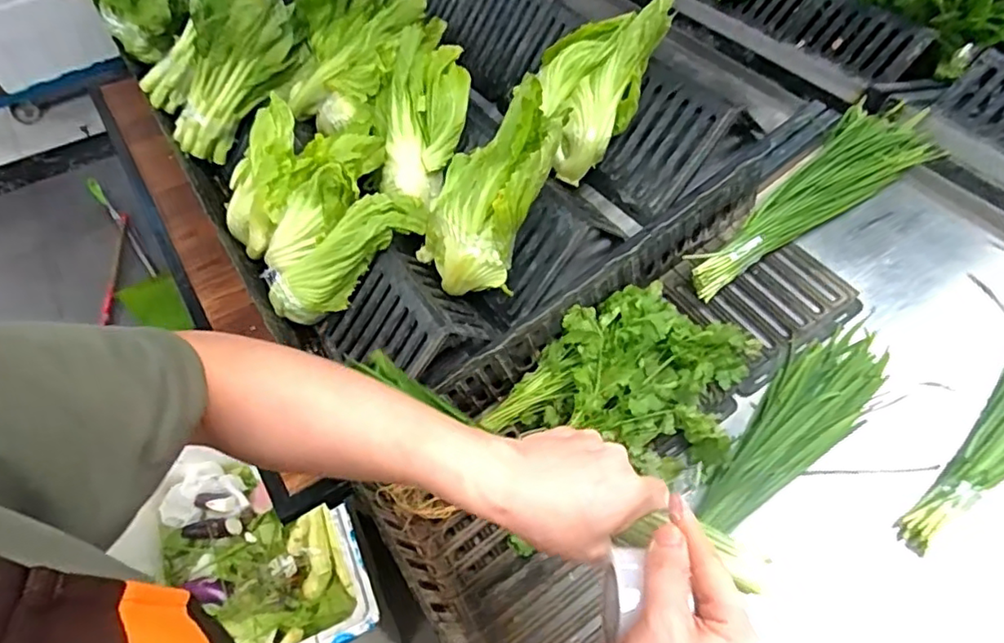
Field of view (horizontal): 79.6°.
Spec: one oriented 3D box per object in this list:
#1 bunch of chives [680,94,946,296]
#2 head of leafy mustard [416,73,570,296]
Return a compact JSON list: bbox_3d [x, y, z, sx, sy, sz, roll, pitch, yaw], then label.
[{"bbox_3d":[0.357,-0.144,0.708,0.338,0.033,0.099,-36,58,-5],"label":"bunch of chives"},{"bbox_3d":[-0.013,-0.147,0.699,0.075,0.255,0.134,1,40,-48],"label":"head of leafy mustard"}]

